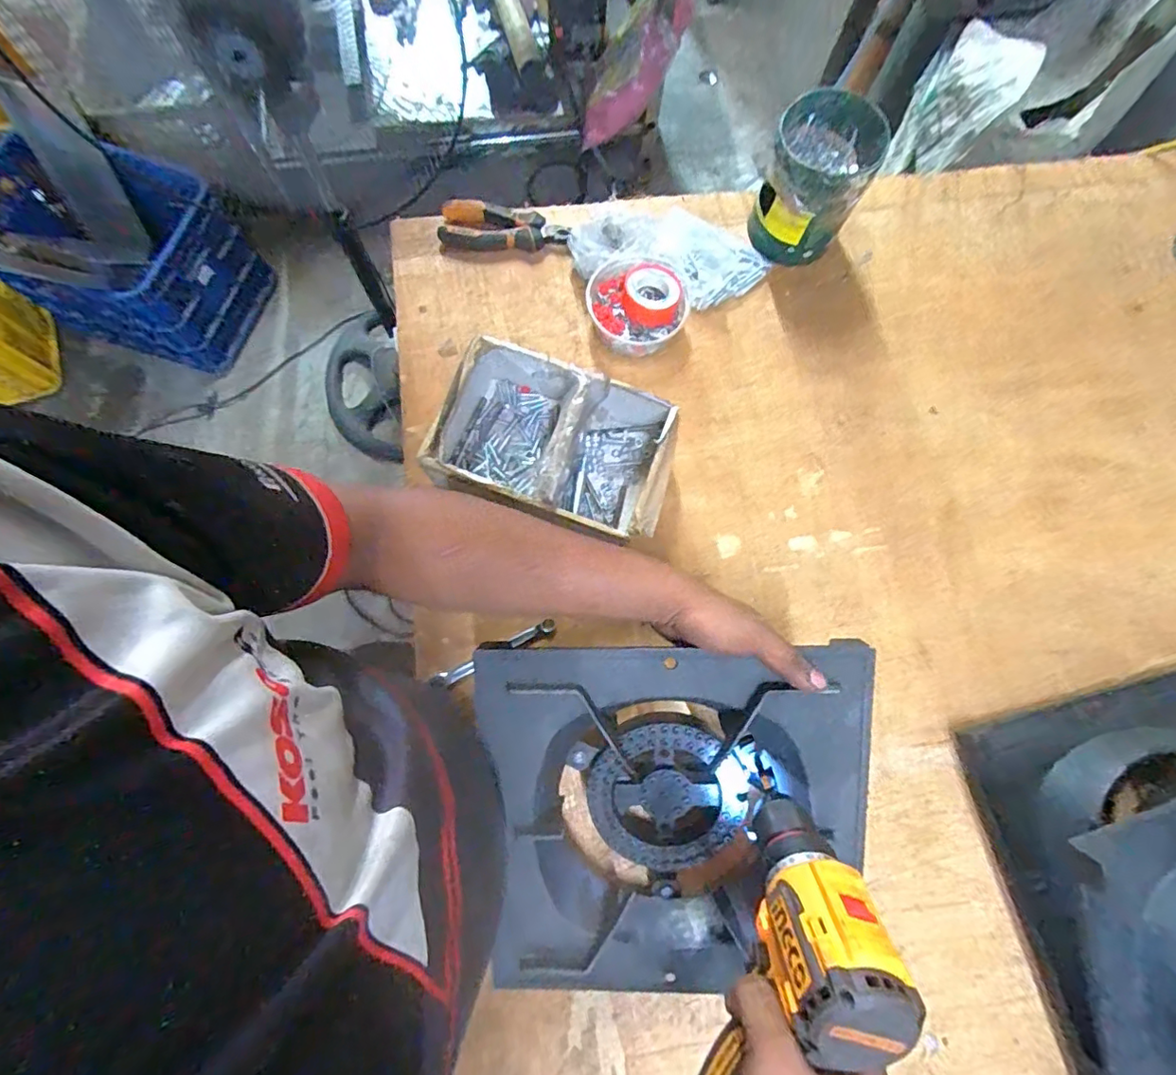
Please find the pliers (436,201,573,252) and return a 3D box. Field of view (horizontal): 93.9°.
[{"bbox_3d":[-0.097,-0.366,0.650,0.148,0.025,0.055,7,76,1],"label":"pliers"}]

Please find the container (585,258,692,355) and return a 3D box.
[{"bbox_3d":[0.058,-0.261,0.624,0.106,0.039,0.100,0,76,0],"label":"container"}]

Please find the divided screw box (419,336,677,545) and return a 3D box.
[{"bbox_3d":[-0.034,-0.094,0.555,0.226,0.097,0.151,16,76,3],"label":"divided screw box"}]

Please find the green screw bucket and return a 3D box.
[{"bbox_3d":[0.248,-0.390,0.618,0.100,0.127,0.110,0,76,0],"label":"green screw bucket"}]

